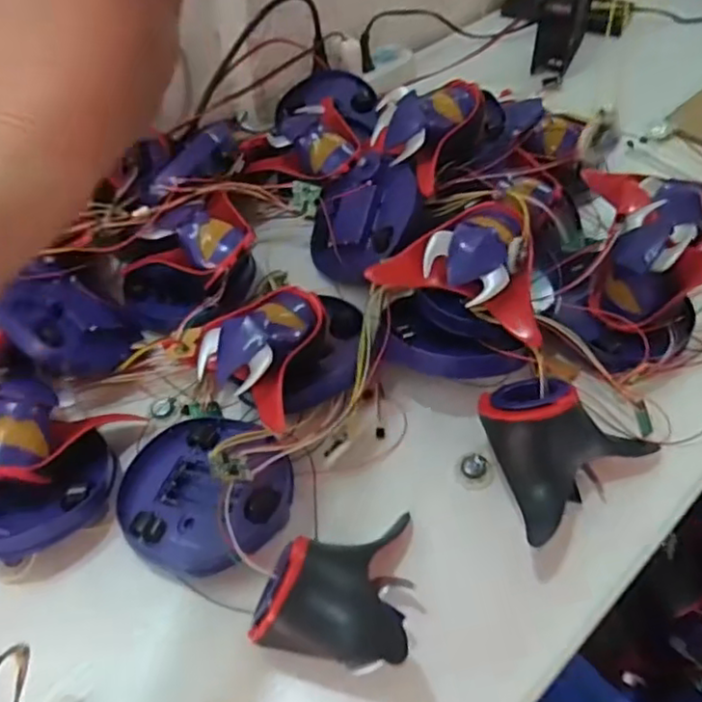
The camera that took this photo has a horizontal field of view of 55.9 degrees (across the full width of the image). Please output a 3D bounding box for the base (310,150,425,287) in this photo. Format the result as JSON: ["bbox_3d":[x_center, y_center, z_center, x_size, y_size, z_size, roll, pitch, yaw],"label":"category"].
[{"bbox_3d":[0.010,-0.108,0.560,0.110,0.040,0.110,-7,72,22],"label":"base"}]

